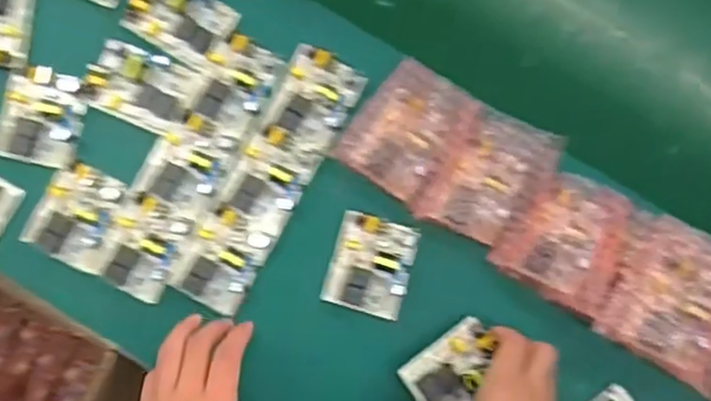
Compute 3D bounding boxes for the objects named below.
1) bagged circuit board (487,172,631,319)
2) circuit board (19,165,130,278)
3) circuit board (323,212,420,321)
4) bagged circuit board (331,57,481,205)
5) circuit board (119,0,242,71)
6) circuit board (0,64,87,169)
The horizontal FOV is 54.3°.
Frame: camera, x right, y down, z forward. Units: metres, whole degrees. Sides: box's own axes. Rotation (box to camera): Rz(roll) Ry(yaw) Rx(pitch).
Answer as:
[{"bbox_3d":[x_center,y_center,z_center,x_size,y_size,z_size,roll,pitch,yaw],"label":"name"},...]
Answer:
[{"bbox_3d":[0.181,0.030,0.591,0.095,0.031,0.109,27,82,0],"label":"bagged circuit board"},{"bbox_3d":[-0.233,0.012,0.583,0.071,0.018,0.077,25,82,0],"label":"circuit board"},{"bbox_3d":[0.014,0.056,0.595,0.067,0.023,0.080,17,82,-1],"label":"circuit board"},{"bbox_3d":[0.044,-0.065,0.599,0.082,0.025,0.107,33,82,1],"label":"bagged circuit board"},{"bbox_3d":[-0.153,-0.161,0.607,0.088,0.023,0.064,32,82,1],"label":"circuit board"},{"bbox_3d":[-0.270,-0.072,0.590,0.068,0.016,0.079,9,82,-2],"label":"circuit board"}]

